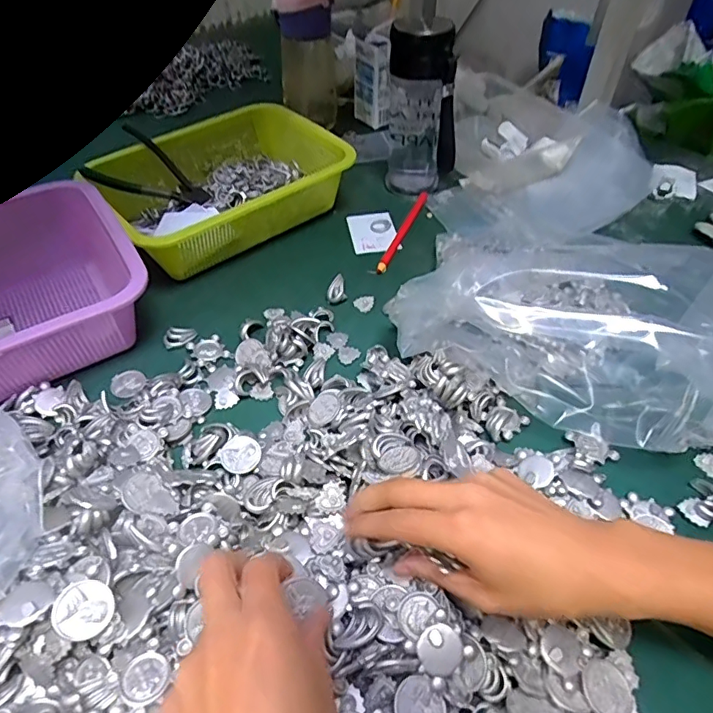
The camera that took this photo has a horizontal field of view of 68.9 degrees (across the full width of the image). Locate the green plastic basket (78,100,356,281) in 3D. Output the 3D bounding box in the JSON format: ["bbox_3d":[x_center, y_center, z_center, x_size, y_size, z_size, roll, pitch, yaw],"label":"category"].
[{"bbox_3d":[-0.172,-0.217,0.622,0.248,0.074,0.246,-31,55,-25],"label":"green plastic basket"}]

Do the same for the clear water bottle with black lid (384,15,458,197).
[{"bbox_3d":[0.080,-0.303,0.625,0.084,0.178,0.097,6,48,4],"label":"clear water bottle with black lid"}]

